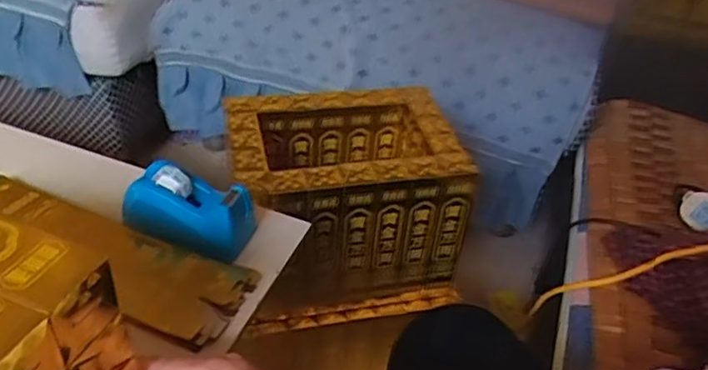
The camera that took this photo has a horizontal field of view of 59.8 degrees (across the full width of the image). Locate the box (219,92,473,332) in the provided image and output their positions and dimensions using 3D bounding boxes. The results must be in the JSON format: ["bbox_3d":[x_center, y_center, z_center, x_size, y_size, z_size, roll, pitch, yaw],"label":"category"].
[{"bbox_3d":[-0.017,0.032,0.888,0.301,0.244,0.222,-4,40,-11],"label":"box"}]

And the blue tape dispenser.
[{"bbox_3d":[-0.151,0.019,0.560,0.118,0.065,0.053,10,39,6],"label":"blue tape dispenser"}]

